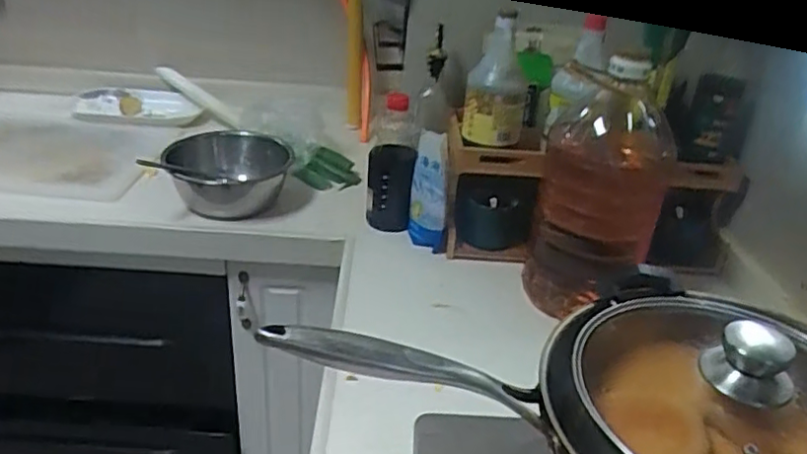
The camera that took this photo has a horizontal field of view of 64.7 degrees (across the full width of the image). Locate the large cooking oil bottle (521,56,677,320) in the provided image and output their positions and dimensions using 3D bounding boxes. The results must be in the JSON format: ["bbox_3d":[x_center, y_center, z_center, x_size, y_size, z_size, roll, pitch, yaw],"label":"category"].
[{"bbox_3d":[0.248,-0.038,0.822,0.136,0.304,0.127,7,30,5],"label":"large cooking oil bottle"}]

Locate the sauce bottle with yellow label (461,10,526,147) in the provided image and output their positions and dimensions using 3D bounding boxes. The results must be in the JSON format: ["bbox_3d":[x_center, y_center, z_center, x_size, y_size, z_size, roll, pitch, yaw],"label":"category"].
[{"bbox_3d":[0.147,-0.230,1.002,0.096,0.183,0.094,8,30,7],"label":"sauce bottle with yellow label"}]

